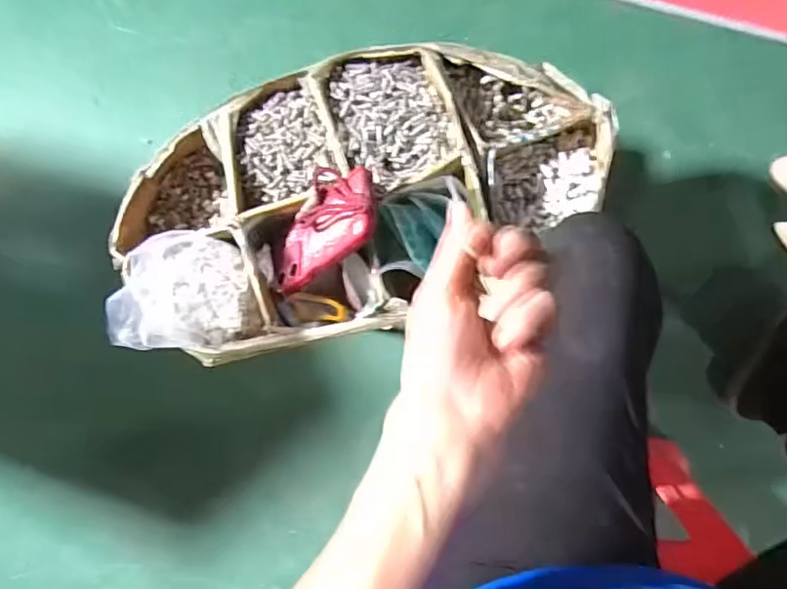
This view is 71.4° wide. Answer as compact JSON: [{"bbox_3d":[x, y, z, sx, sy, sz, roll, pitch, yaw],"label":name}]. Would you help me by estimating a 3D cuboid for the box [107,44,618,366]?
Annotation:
[{"bbox_3d":[-0.040,-0.106,0.588,0.539,0.112,0.281,-14,85,8],"label":"box"}]

